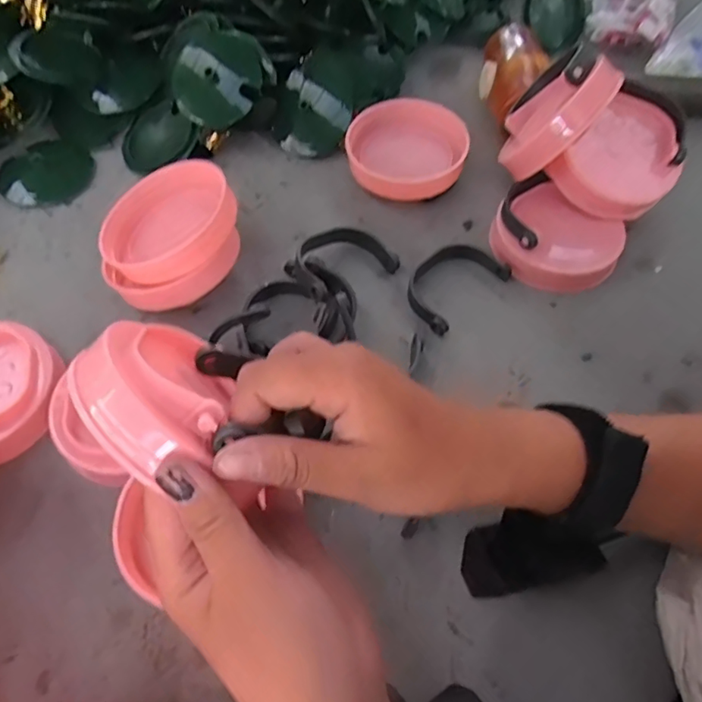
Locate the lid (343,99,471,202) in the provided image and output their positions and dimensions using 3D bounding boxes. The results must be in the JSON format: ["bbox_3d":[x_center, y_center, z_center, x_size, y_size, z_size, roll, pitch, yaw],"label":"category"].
[{"bbox_3d":[0.046,-0.164,0.455,0.096,0.022,0.078,4,78,1],"label":"lid"}]

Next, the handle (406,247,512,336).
[{"bbox_3d":[0.073,-0.050,0.409,0.077,0.016,0.052,-40,68,-22],"label":"handle"}]

